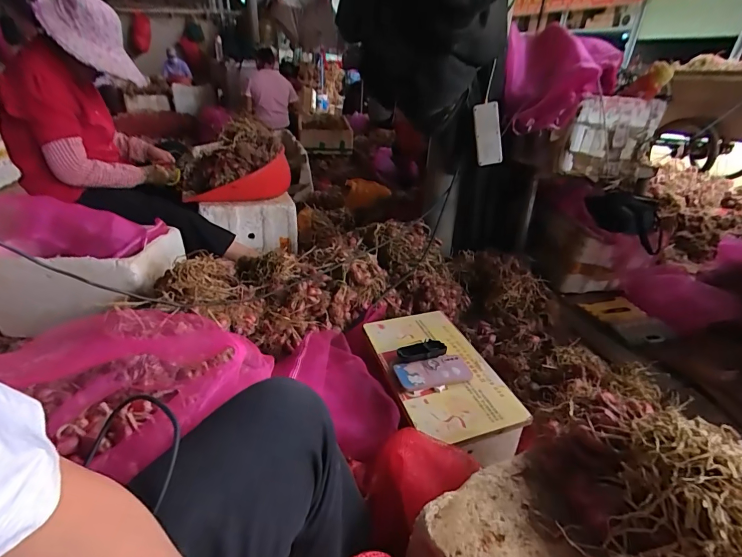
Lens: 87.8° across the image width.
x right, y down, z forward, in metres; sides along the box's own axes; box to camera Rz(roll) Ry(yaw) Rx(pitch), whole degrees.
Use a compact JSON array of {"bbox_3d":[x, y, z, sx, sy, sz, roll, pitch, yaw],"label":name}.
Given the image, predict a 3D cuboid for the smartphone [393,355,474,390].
[{"bbox_3d":[0.141,0.208,0.851,0.167,0.017,0.072,-1,42,-16],"label":"smartphone"}]

